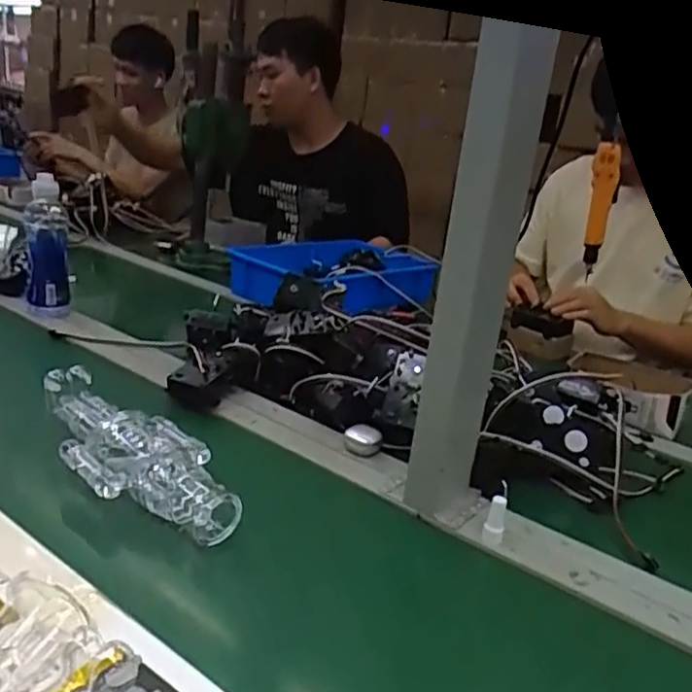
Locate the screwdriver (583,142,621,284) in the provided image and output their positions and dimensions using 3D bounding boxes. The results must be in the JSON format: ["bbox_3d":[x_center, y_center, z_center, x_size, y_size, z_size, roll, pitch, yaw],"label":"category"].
[{"bbox_3d":[0.408,-0.221,1.090,0.038,0.205,0.034,18,23,29],"label":"screwdriver"}]

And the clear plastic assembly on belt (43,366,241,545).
[{"bbox_3d":[-0.226,0.107,0.702,0.284,0.060,0.103,21,24,33],"label":"clear plastic assembly on belt"}]

